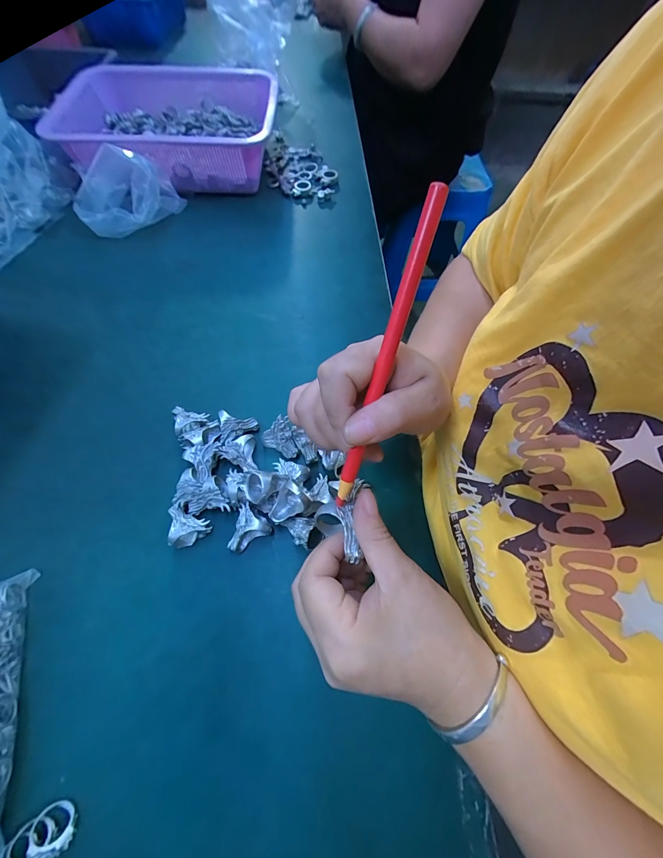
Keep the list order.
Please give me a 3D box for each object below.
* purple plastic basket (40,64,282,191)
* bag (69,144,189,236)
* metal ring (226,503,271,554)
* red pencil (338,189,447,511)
[{"bbox_3d":[-0.233,-0.421,0.475,0.306,0.108,0.199,5,64,1],"label":"purple plastic basket"},{"bbox_3d":[-0.278,-0.315,0.434,0.132,0.085,0.071,-11,64,-6],"label":"bag"},{"bbox_3d":[-0.072,0.081,0.273,0.036,0.023,0.031,-24,67,-13],"label":"metal ring"},{"bbox_3d":[0.027,-0.032,0.171,0.010,0.005,0.166,19,108,9],"label":"red pencil"}]

